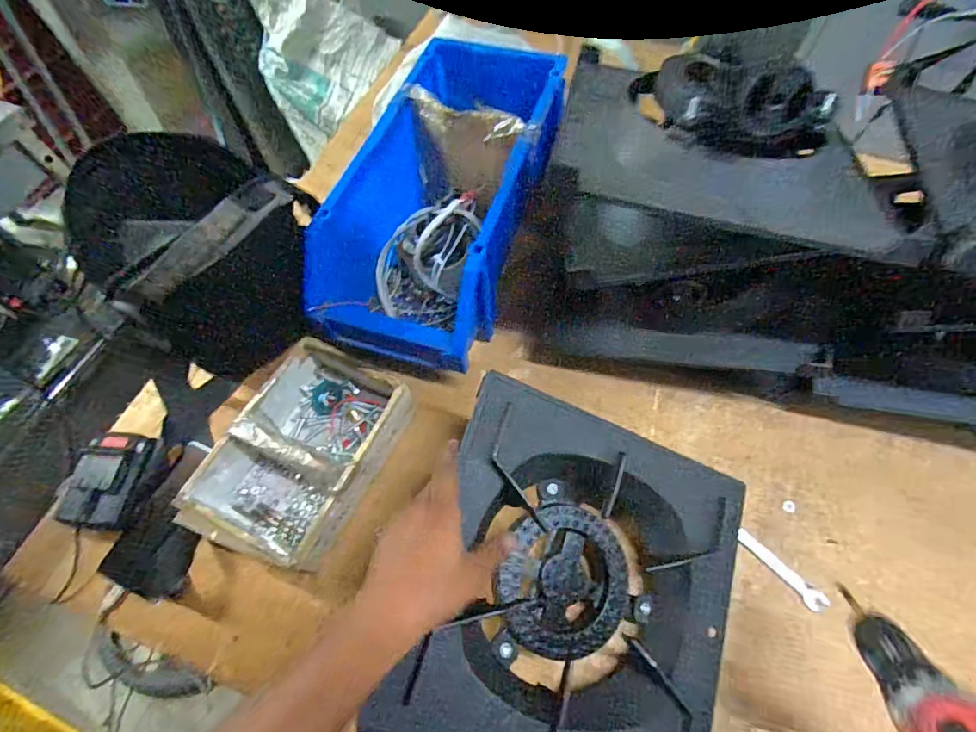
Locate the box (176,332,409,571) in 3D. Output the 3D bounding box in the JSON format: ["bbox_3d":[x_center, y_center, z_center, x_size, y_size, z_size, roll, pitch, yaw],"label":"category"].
[{"bbox_3d":[-0.208,0.094,0.543,0.156,0.088,0.229,24,66,15],"label":"box"}]

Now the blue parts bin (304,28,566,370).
[{"bbox_3d":[-0.049,-0.212,0.651,0.200,0.182,0.450,14,64,10],"label":"blue parts bin"}]

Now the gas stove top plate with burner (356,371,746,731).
[{"bbox_3d":[0.081,0.199,0.443,0.288,0.063,0.290,24,72,-11],"label":"gas stove top plate with burner"}]

